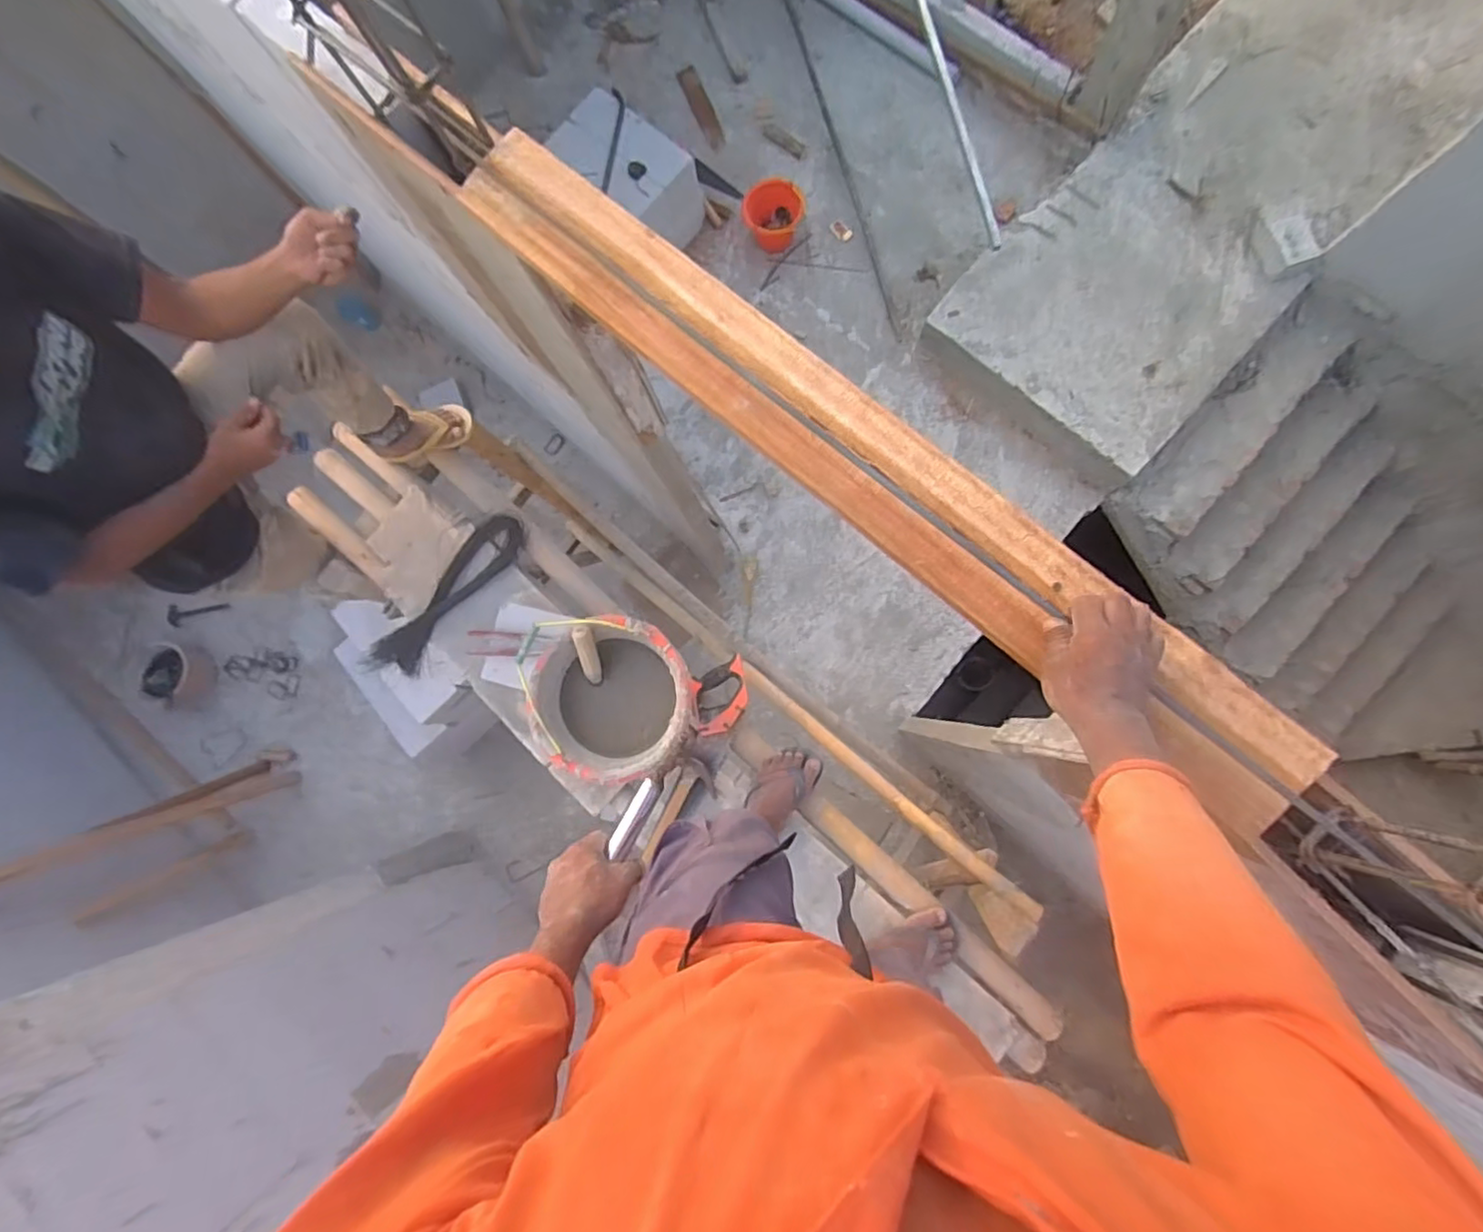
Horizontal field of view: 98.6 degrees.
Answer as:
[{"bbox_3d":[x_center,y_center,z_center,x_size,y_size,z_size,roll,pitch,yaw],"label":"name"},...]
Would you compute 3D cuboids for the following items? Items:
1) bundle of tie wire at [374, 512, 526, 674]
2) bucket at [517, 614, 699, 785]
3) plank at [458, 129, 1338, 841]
[{"bbox_3d":[-0.634,-0.050,1.377,0.106,0.034,0.428,43,88,9],"label":"bundle of tie wire"},{"bbox_3d":[-0.237,0.151,1.214,0.291,0.191,0.297,-1,82,6],"label":"bucket"},{"bbox_3d":[0.100,-0.178,0.647,1.020,0.026,0.124,41,90,10],"label":"plank"}]

